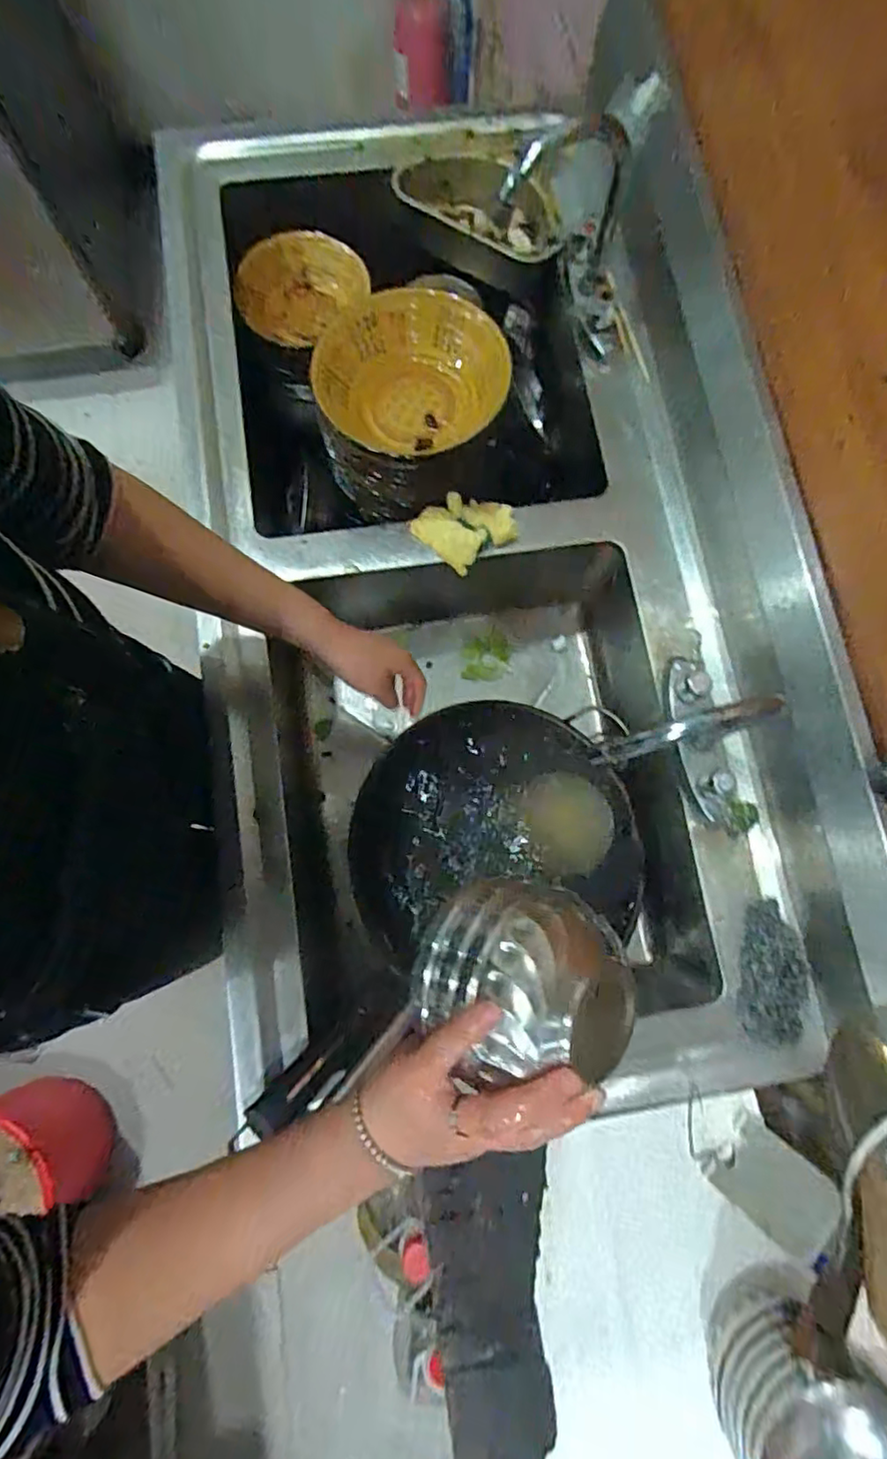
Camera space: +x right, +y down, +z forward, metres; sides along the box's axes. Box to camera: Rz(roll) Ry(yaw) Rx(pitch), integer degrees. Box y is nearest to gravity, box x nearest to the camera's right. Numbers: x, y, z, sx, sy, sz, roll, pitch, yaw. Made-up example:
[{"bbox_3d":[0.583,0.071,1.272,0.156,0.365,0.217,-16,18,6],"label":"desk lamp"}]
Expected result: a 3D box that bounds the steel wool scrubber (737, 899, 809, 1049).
[{"bbox_3d":[0.315,0.231,0.589,0.060,0.025,0.126,13,79,2],"label":"steel wool scrubber"}]

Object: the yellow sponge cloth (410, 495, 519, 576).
[{"bbox_3d":[0.024,-0.225,0.685,0.095,0.017,0.092,-43,83,-8],"label":"yellow sponge cloth"}]

